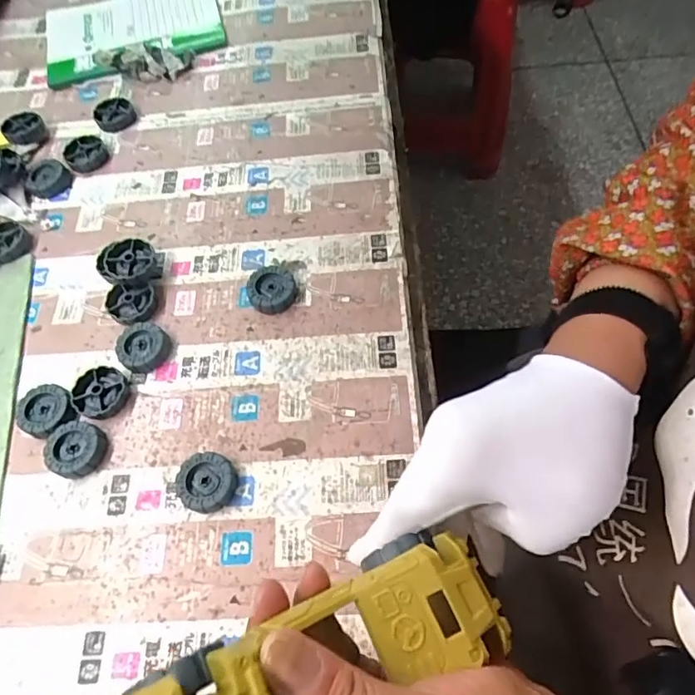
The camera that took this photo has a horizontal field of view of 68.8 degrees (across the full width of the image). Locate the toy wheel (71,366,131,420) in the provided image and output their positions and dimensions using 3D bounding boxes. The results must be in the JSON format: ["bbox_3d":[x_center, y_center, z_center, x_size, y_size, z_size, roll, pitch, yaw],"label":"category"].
[{"bbox_3d":[-0.183,0.034,0.377,0.037,0.010,0.038,-1,64,2],"label":"toy wheel"}]

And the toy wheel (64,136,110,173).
[{"bbox_3d":[-0.253,-0.187,0.492,0.038,0.011,0.043,-14,64,-4],"label":"toy wheel"}]

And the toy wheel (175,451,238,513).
[{"bbox_3d":[-0.094,0.091,0.341,0.037,0.014,0.037,-1,64,2],"label":"toy wheel"}]

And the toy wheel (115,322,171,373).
[{"bbox_3d":[-0.159,-0.001,0.392,0.038,0.014,0.038,-1,64,2],"label":"toy wheel"}]

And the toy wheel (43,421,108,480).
[{"bbox_3d":[-0.190,0.072,0.358,0.038,0.012,0.038,-1,64,2],"label":"toy wheel"}]

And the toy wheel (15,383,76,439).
[{"bbox_3d":[-0.220,0.045,0.371,0.038,0.010,0.042,-30,66,-11],"label":"toy wheel"}]

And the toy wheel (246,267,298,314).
[{"bbox_3d":[-0.060,-0.045,0.401,0.037,0.014,0.035,-1,64,2],"label":"toy wheel"}]

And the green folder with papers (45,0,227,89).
[{"bbox_3d":[-0.238,-0.353,0.557,0.192,0.012,0.150,-16,64,-5],"label":"green folder with papers"}]

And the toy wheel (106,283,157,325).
[{"bbox_3d":[-0.174,-0.033,0.410,0.038,0.011,0.035,-1,64,2],"label":"toy wheel"}]

